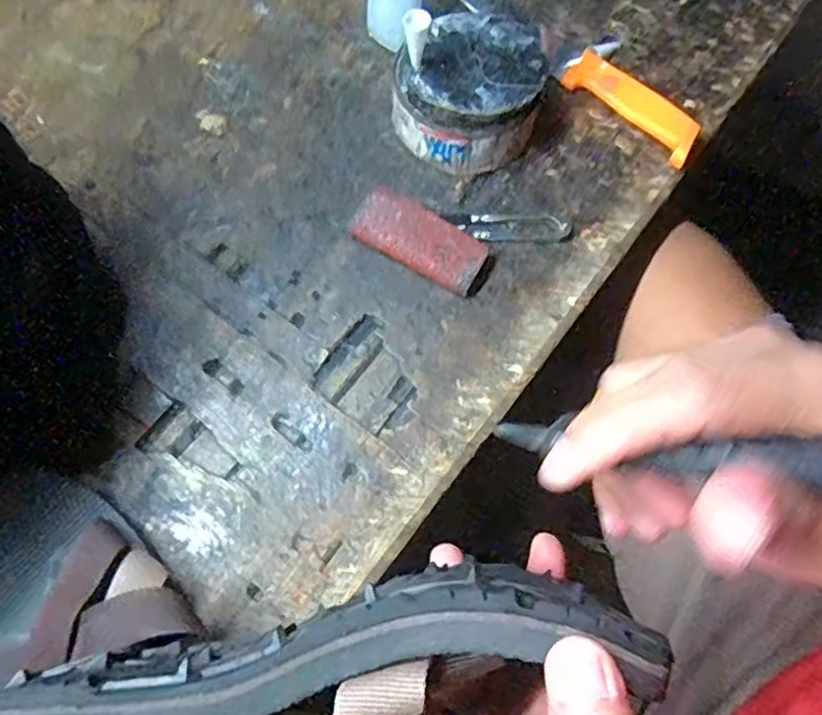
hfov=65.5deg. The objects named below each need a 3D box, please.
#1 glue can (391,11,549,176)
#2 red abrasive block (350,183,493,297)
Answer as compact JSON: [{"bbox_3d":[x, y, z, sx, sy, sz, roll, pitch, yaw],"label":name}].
[{"bbox_3d":[0.046,-0.185,0.445,0.089,0.064,0.095,1,68,-1],"label":"glue can"},{"bbox_3d":[0.008,-0.077,0.428,0.094,0.018,0.039,28,70,10],"label":"red abrasive block"}]

